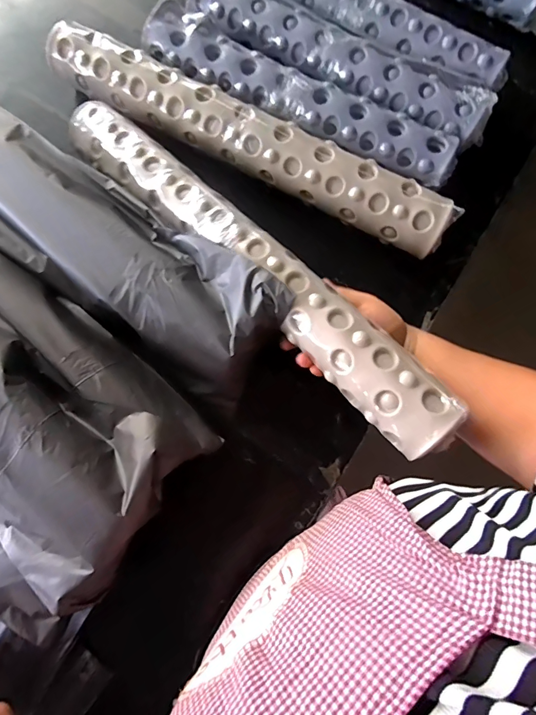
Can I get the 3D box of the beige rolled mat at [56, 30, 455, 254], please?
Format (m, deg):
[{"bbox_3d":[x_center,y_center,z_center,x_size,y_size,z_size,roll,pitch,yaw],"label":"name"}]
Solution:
[{"bbox_3d":[-0.032,-0.286,0.530,0.571,0.070,0.069,29,77,5],"label":"beige rolled mat"}]

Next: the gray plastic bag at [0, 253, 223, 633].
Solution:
[{"bbox_3d":[-0.347,0.005,0.430,0.568,0.125,0.287,35,78,7],"label":"gray plastic bag"}]

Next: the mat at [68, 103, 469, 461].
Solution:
[{"bbox_3d":[-0.033,-0.120,0.440,0.066,0.047,0.560,-42,74,-11],"label":"mat"}]

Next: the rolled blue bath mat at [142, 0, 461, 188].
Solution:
[{"bbox_3d":[0.042,-0.348,0.549,0.446,0.064,0.094,30,78,6],"label":"rolled blue bath mat"}]

